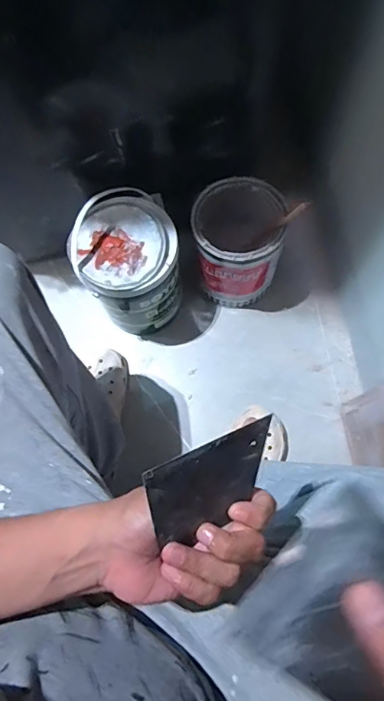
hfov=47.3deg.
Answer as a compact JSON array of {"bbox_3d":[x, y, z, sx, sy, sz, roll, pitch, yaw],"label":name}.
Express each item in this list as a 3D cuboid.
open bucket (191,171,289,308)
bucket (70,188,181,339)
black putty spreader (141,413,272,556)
[{"bbox_3d":[0.086,-0.195,0.839,0.156,0.210,0.163,0,73,1],"label":"open bucket"},{"bbox_3d":[-0.108,-0.154,0.795,0.160,0.289,0.176,0,73,1],"label":"bucket"},{"bbox_3d":[0.013,0.092,0.297,0.092,0.087,0.004,-21,41,-27],"label":"black putty spreader"}]

